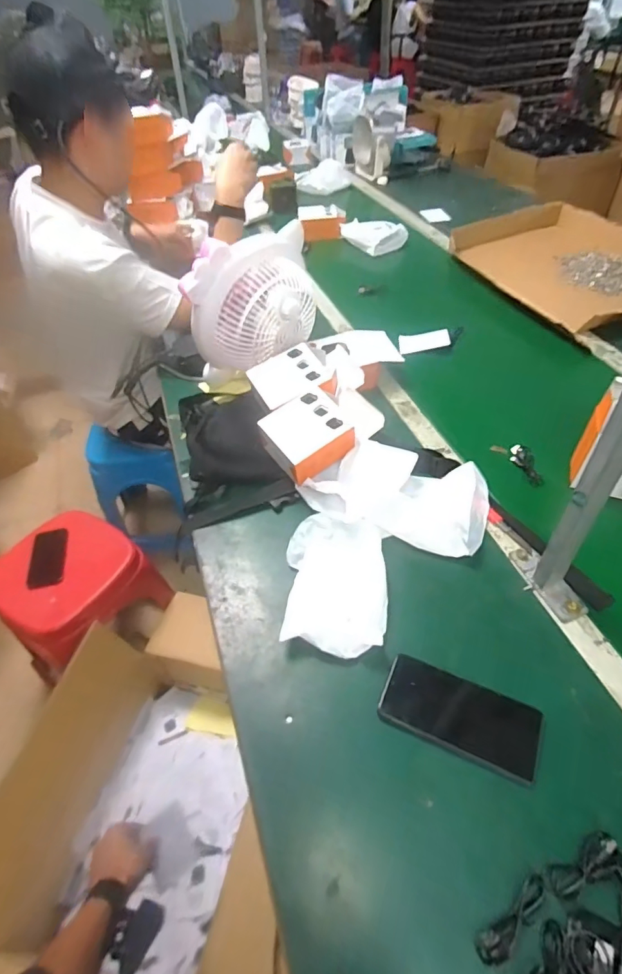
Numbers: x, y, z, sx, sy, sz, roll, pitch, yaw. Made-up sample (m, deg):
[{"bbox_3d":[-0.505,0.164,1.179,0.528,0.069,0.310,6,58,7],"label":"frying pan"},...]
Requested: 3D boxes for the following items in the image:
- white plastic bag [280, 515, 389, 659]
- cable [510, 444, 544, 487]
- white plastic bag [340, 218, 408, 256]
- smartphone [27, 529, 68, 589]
[{"bbox_3d":[0.033,0.121,0.613,0.124,0.031,0.182,-1,48,2],"label":"white plastic bag"},{"bbox_3d":[0.336,-0.032,0.756,0.032,0.015,0.088,0,48,3],"label":"cable"},{"bbox_3d":[0.174,-0.708,1.353,0.122,0.047,0.174,-32,54,-23],"label":"white plastic bag"},{"bbox_3d":[-0.560,0.148,1.026,0.069,0.015,0.135,-9,48,-6],"label":"smartphone"}]

